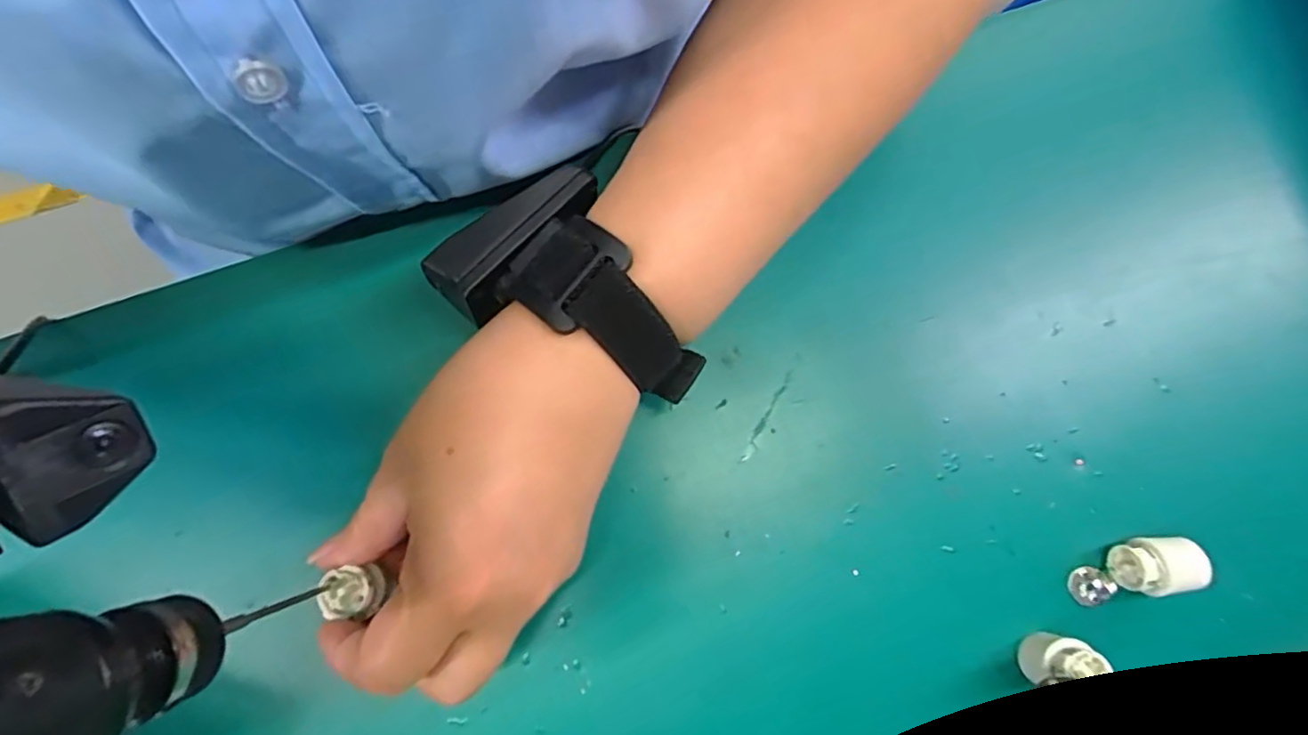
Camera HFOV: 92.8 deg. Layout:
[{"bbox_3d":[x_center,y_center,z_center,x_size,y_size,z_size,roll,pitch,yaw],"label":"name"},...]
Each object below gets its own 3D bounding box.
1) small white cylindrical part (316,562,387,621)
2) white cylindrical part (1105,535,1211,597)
[{"bbox_3d":[-0.107,0.080,0.221,0.019,0.011,0.016,-12,77,-4],"label":"small white cylindrical part"},{"bbox_3d":[0.194,0.077,0.244,0.025,0.024,0.021,0,81,-4],"label":"white cylindrical part"}]

